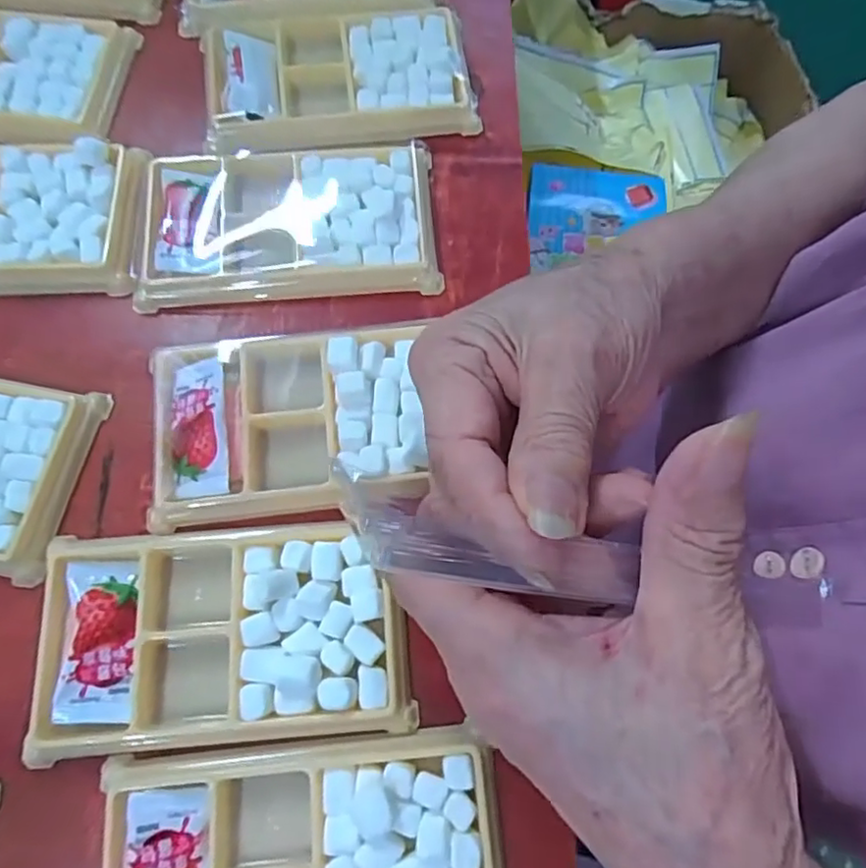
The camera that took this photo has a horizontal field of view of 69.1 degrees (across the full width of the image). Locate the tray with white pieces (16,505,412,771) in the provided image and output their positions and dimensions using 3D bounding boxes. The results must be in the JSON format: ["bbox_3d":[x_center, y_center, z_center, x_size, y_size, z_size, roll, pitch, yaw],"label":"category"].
[{"bbox_3d":[-0.078,0.072,0.233,0.128,0.015,0.080,-4,71,-3],"label":"tray with white pieces"}]

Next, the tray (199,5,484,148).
[{"bbox_3d":[-0.049,-0.184,0.322,0.129,0.018,0.076,-9,72,-4],"label":"tray"}]

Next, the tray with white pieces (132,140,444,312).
[{"bbox_3d":[-0.067,-0.101,0.292,0.132,0.013,0.081,-4,71,-3],"label":"tray with white pieces"}]

